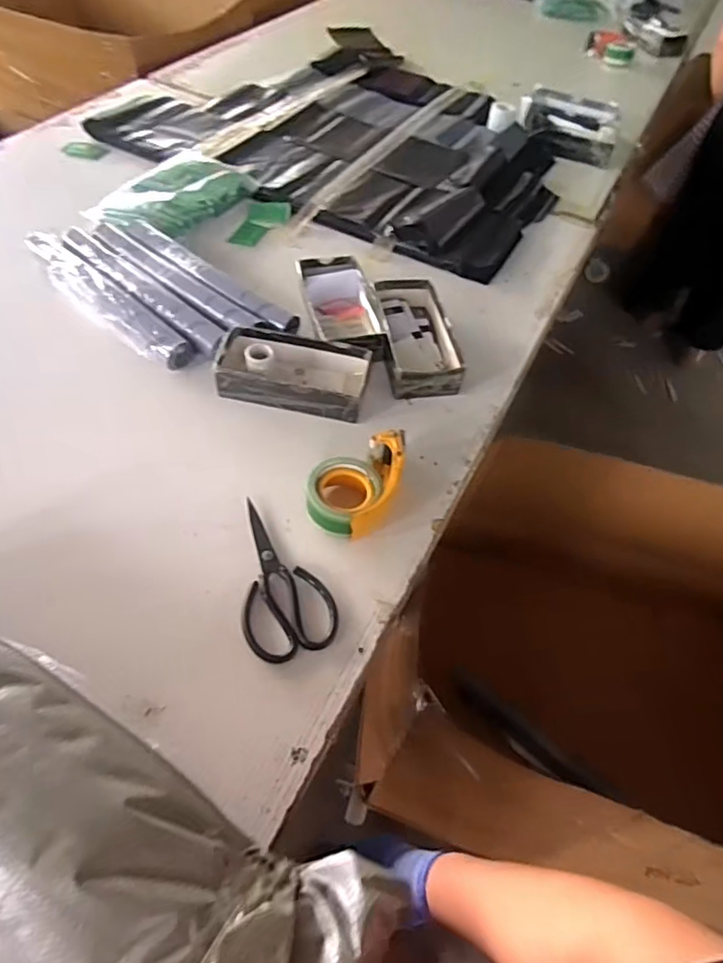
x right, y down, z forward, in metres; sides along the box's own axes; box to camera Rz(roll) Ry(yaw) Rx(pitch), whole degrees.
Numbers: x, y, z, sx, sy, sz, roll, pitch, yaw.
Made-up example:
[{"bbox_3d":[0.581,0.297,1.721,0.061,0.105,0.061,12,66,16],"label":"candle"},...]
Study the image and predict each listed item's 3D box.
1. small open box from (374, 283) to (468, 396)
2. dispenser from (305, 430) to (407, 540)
[{"bbox_3d":[0.087,-0.237,0.918,0.115,0.045,0.237,-3,53,-8],"label":"small open box"},{"bbox_3d":[-0.001,0.003,0.739,0.156,0.058,0.090,-35,63,-27],"label":"dispenser"}]

